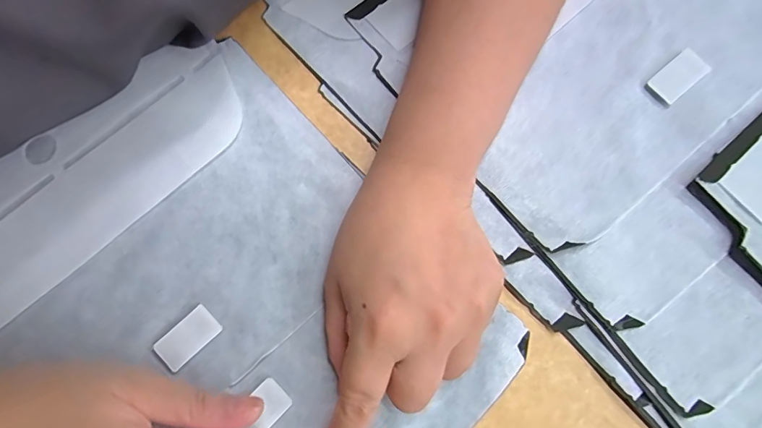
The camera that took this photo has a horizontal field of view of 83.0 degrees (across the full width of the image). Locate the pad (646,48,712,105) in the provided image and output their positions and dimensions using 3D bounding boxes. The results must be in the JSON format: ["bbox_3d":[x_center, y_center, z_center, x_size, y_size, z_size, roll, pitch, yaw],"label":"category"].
[{"bbox_3d":[0.173,-0.080,0.252,0.034,0.005,0.019,-39,81,-8],"label":"pad"}]

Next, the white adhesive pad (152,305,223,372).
[{"bbox_3d":[-0.103,0.066,0.228,0.032,0.004,0.018,-43,82,-9],"label":"white adhesive pad"}]

